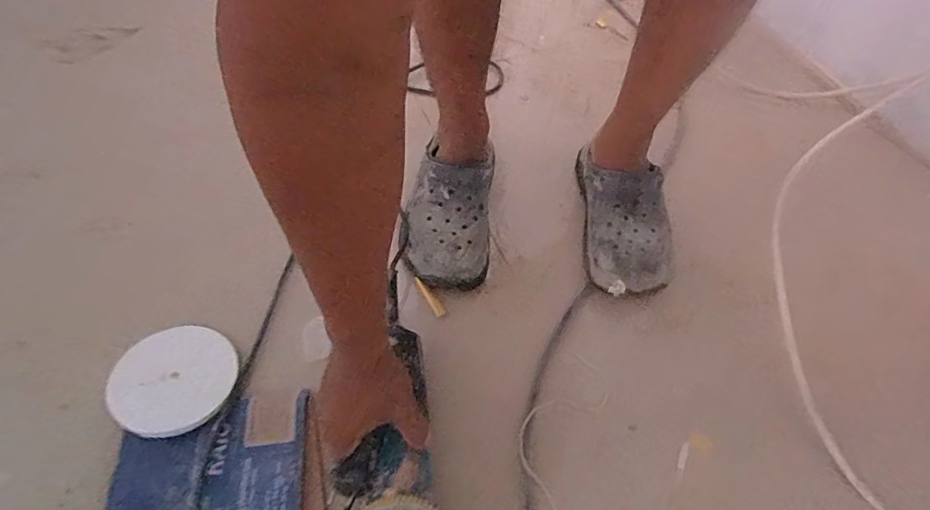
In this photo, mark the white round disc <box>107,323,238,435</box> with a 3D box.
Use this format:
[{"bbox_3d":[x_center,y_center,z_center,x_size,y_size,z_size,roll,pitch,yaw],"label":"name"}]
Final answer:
[{"bbox_3d":[-0.301,0.127,0.532,0.113,0.007,0.114,7,54,-10],"label":"white round disc"}]

